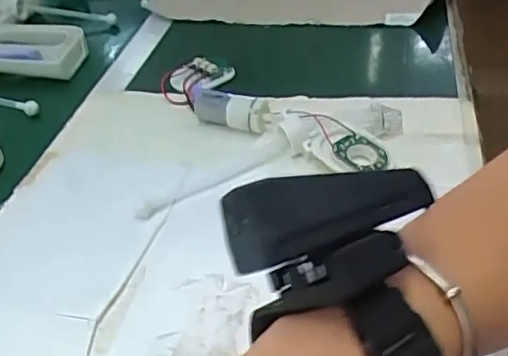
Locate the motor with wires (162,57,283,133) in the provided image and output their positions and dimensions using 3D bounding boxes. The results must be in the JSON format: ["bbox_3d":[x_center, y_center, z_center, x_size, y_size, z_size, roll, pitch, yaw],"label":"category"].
[{"bbox_3d":[-0.036,-0.074,0.502,0.068,0.028,0.129,-20,40,-17],"label":"motor with wires"}]

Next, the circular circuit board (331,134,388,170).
[{"bbox_3d":[0.076,-0.019,0.420,0.033,0.005,0.037,-20,53,-16],"label":"circular circuit board"}]

